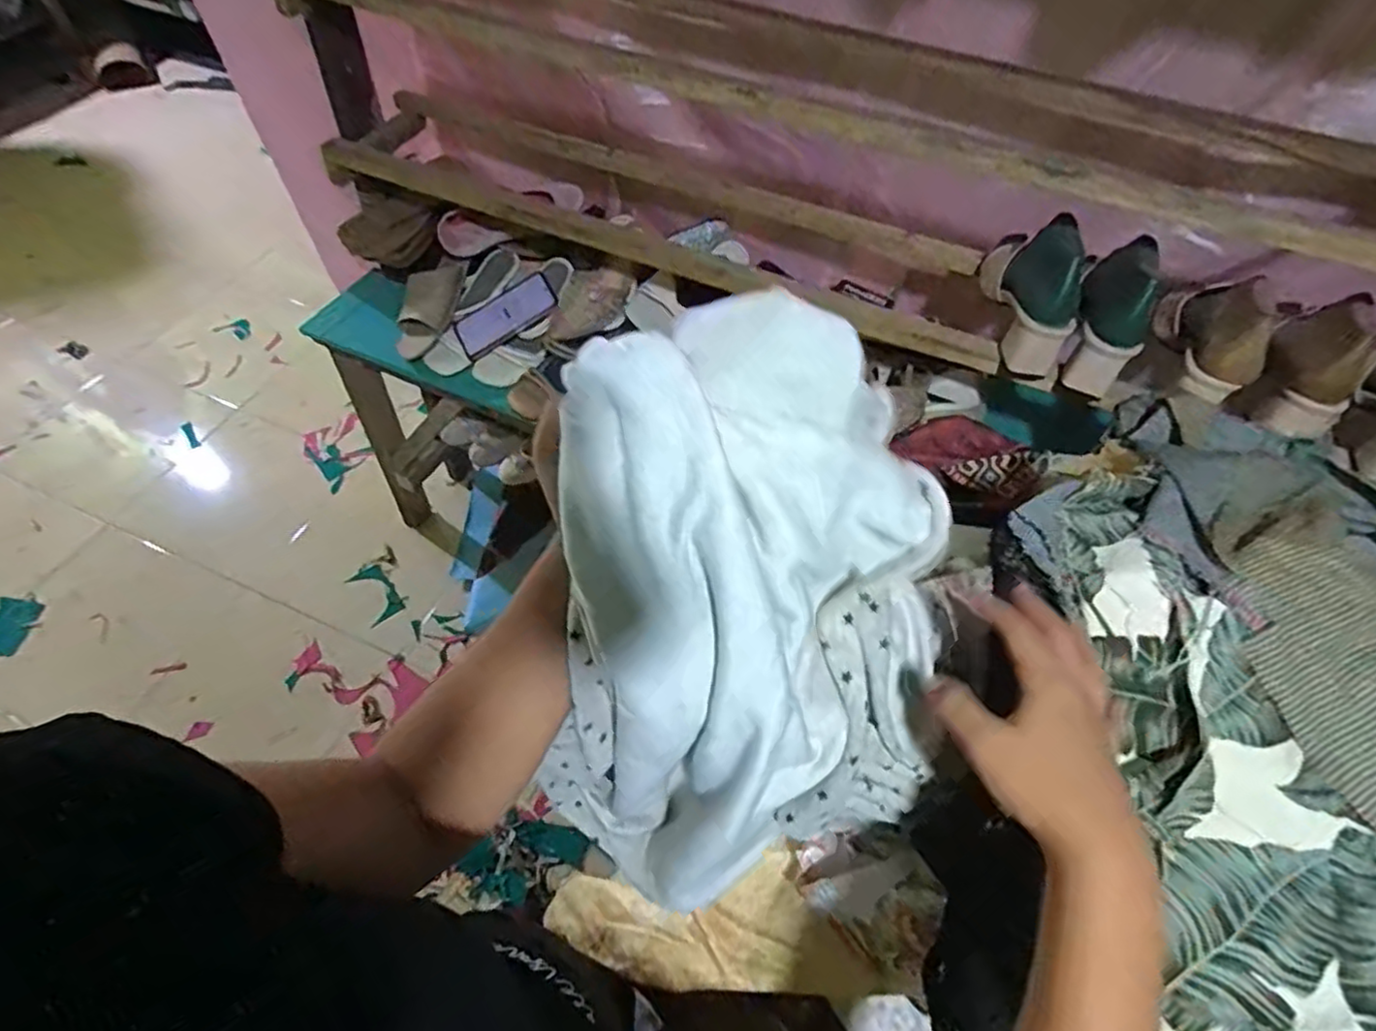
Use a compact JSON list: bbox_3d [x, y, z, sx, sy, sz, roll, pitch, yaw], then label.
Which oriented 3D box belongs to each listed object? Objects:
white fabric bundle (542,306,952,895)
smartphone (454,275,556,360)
[{"bbox_3d":[0.040,0.091,0.395,0.238,0.450,0.127,-14,42,-13],"label":"white fabric bundle"},{"bbox_3d":[-0.287,-0.316,1.047,0.164,0.014,0.075,-30,80,3],"label":"smartphone"}]

